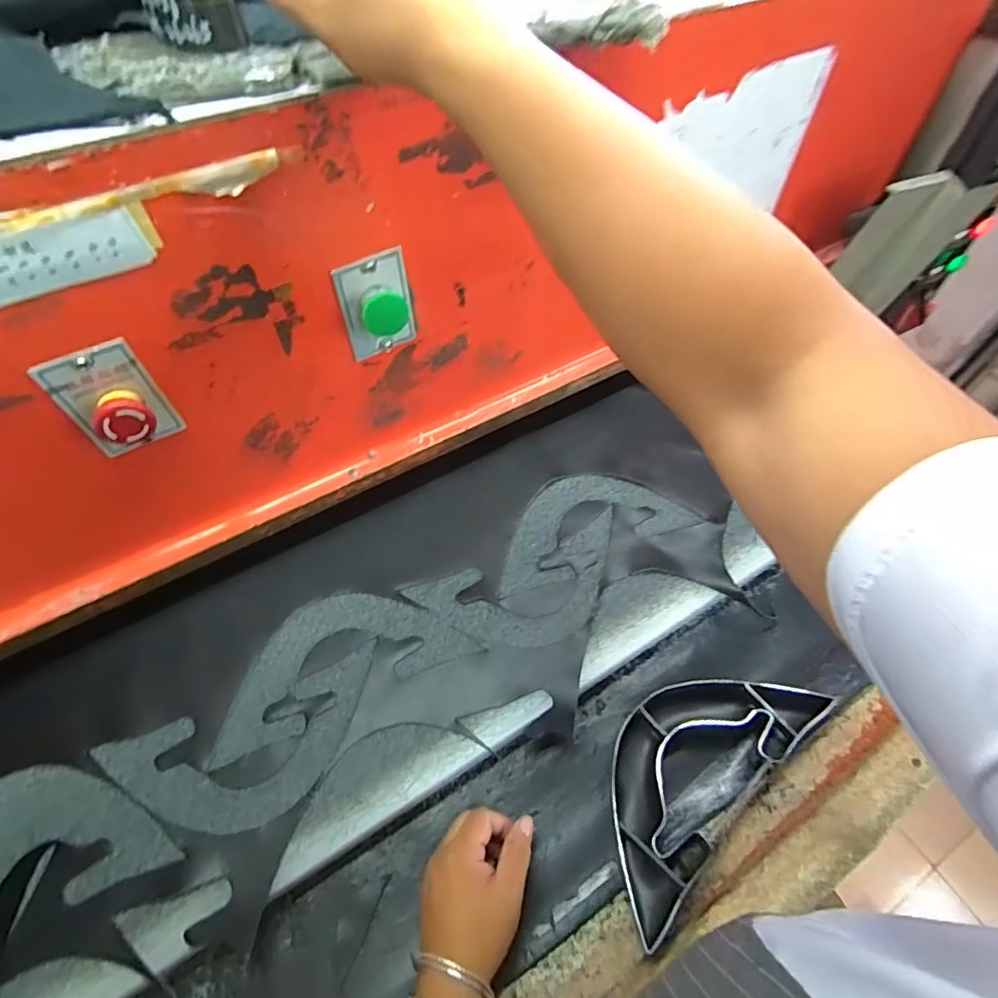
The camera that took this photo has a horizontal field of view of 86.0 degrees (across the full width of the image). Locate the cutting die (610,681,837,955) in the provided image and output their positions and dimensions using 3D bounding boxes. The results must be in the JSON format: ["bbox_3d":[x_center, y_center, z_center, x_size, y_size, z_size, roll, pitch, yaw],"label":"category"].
[{"bbox_3d":[0.168,0.237,0.482,0.247,0.045,0.113,-39,64,-22],"label":"cutting die"}]

